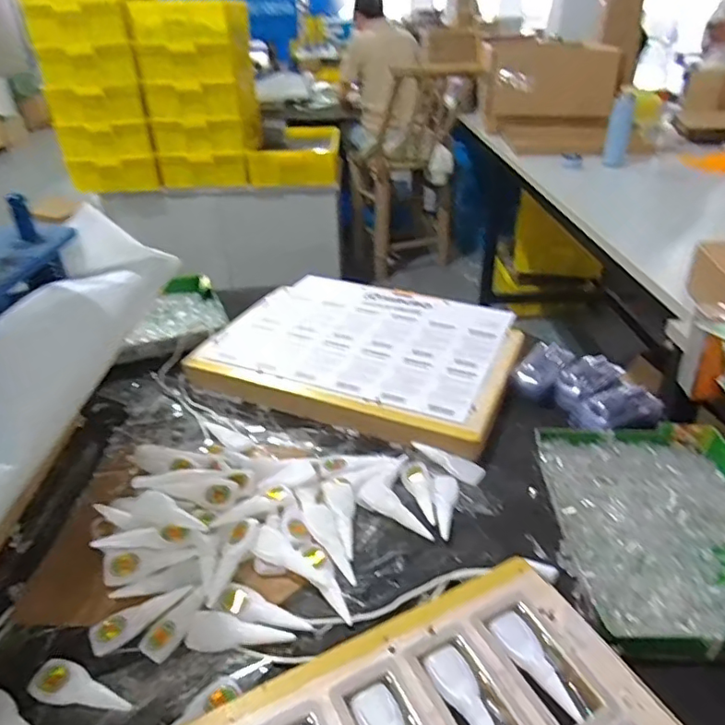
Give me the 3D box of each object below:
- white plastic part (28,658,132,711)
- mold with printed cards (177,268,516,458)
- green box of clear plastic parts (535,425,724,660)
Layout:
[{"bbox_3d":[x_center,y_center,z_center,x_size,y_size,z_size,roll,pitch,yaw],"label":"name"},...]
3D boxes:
[{"bbox_3d":[-0.216,0.254,0.436,0.085,0.011,0.030,11,34,18],"label":"white plastic part"},{"bbox_3d":[0.009,-0.022,0.838,0.408,0.045,0.333,13,34,20],"label":"mold with printed cards"},{"bbox_3d":[0.307,0.160,0.562,0.216,0.038,0.268,0,32,2],"label":"green box of clear plastic parts"}]

